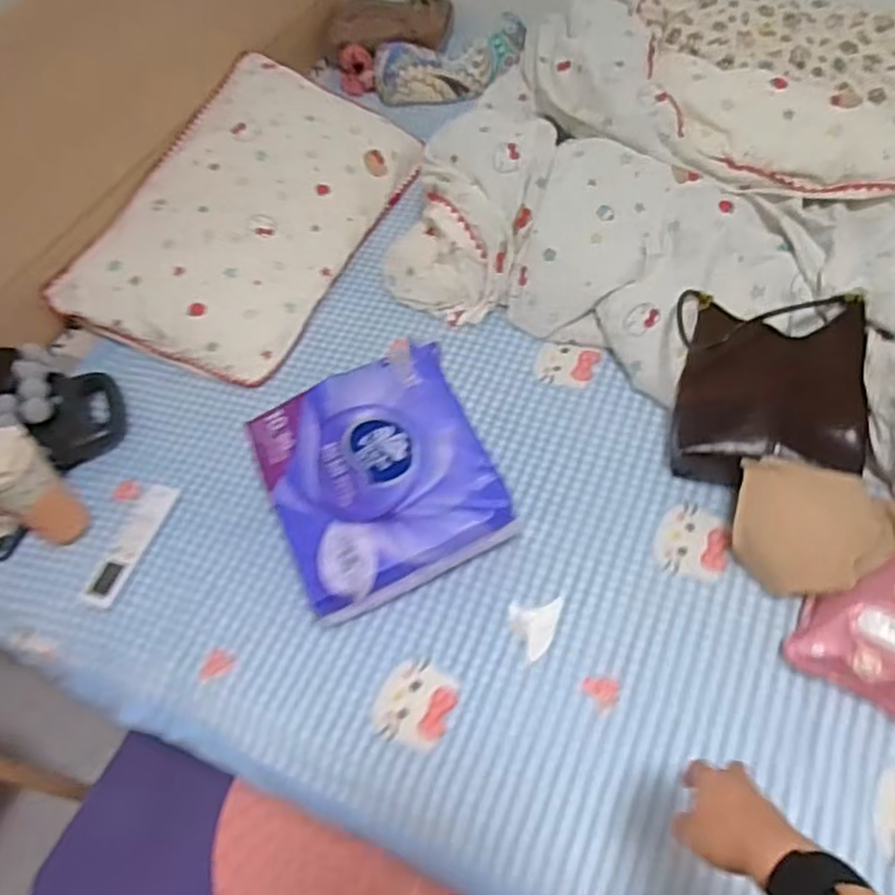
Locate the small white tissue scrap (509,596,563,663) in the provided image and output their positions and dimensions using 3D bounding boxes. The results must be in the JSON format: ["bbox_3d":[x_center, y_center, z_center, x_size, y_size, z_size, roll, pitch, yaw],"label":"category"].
[{"bbox_3d":[0.113,0.225,0.893,0.066,0.008,0.074,-3,64,-1],"label":"small white tissue scrap"}]

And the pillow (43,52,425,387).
[{"bbox_3d":[-0.357,-0.434,1.296,0.409,0.076,0.649,22,66,11],"label":"pillow"}]

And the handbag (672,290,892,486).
[{"bbox_3d":[0.430,-0.097,0.965,0.227,0.142,0.261,3,64,2],"label":"handbag"}]

